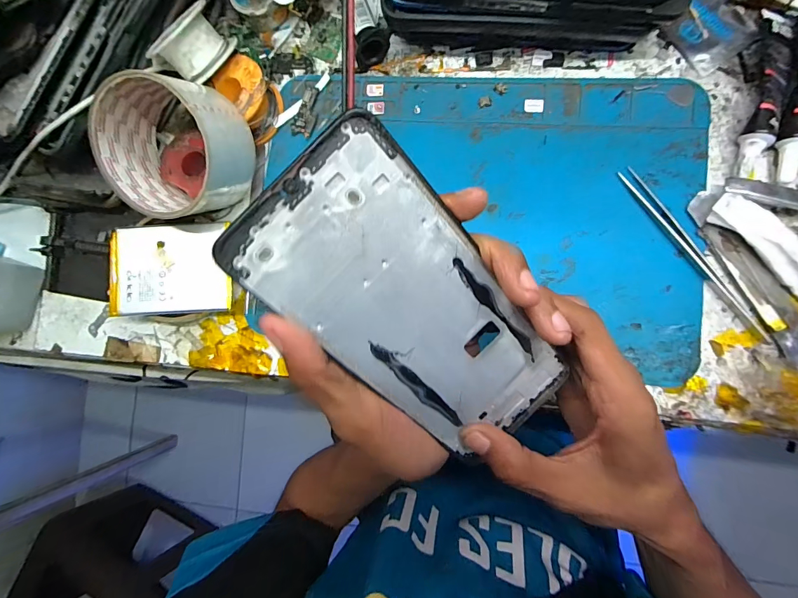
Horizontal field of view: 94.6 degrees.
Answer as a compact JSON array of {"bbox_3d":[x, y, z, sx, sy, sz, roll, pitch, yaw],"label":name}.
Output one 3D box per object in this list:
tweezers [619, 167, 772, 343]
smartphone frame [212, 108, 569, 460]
[{"bbox_3d":[0.183,-0.030,0.228,0.010,0.004,0.129,-34,81,4],"label":"tweezers"},{"bbox_3d":[0.012,0.009,0.154,0.070,0.004,0.156,-44,116,3],"label":"smartphone frame"}]

